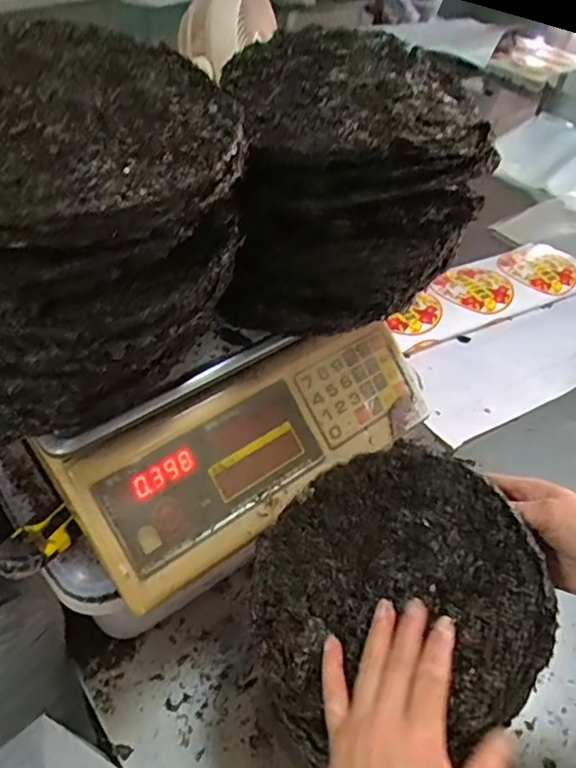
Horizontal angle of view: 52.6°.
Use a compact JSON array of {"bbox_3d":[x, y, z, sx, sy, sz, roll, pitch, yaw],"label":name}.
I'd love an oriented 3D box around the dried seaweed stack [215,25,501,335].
[{"bbox_3d":[0.041,-0.163,0.469,0.193,0.153,0.192,-8,48,-11],"label":"dried seaweed stack"}]

